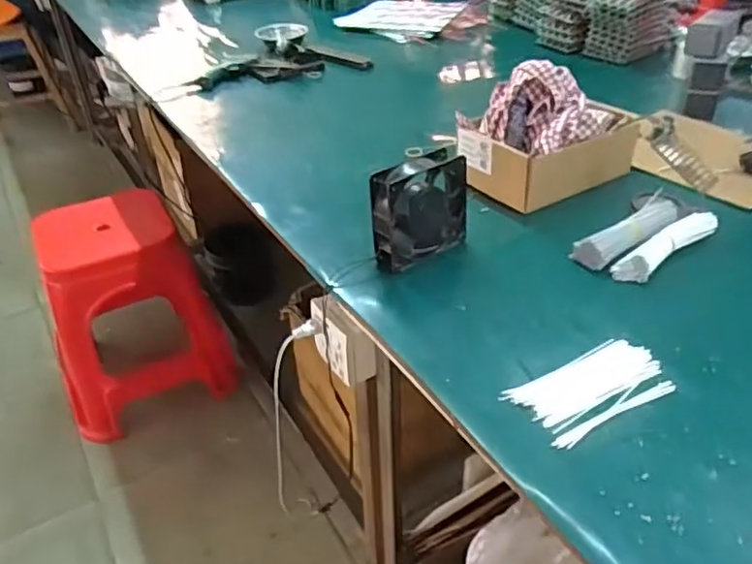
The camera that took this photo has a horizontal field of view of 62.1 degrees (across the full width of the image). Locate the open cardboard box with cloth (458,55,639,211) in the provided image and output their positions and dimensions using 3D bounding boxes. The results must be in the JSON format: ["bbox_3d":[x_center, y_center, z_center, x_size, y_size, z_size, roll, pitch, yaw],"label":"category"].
[{"bbox_3d":[0.247,-0.222,0.897,0.219,0.156,0.163,-22,40,-23],"label":"open cardboard box with cloth"}]

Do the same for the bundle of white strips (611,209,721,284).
[{"bbox_3d":[0.353,-0.043,0.754,0.173,0.029,0.033,-24,41,-26],"label":"bundle of white strips"}]

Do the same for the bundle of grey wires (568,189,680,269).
[{"bbox_3d":[0.320,-0.062,0.773,0.172,0.037,0.053,-26,42,-27],"label":"bundle of grey wires"}]

